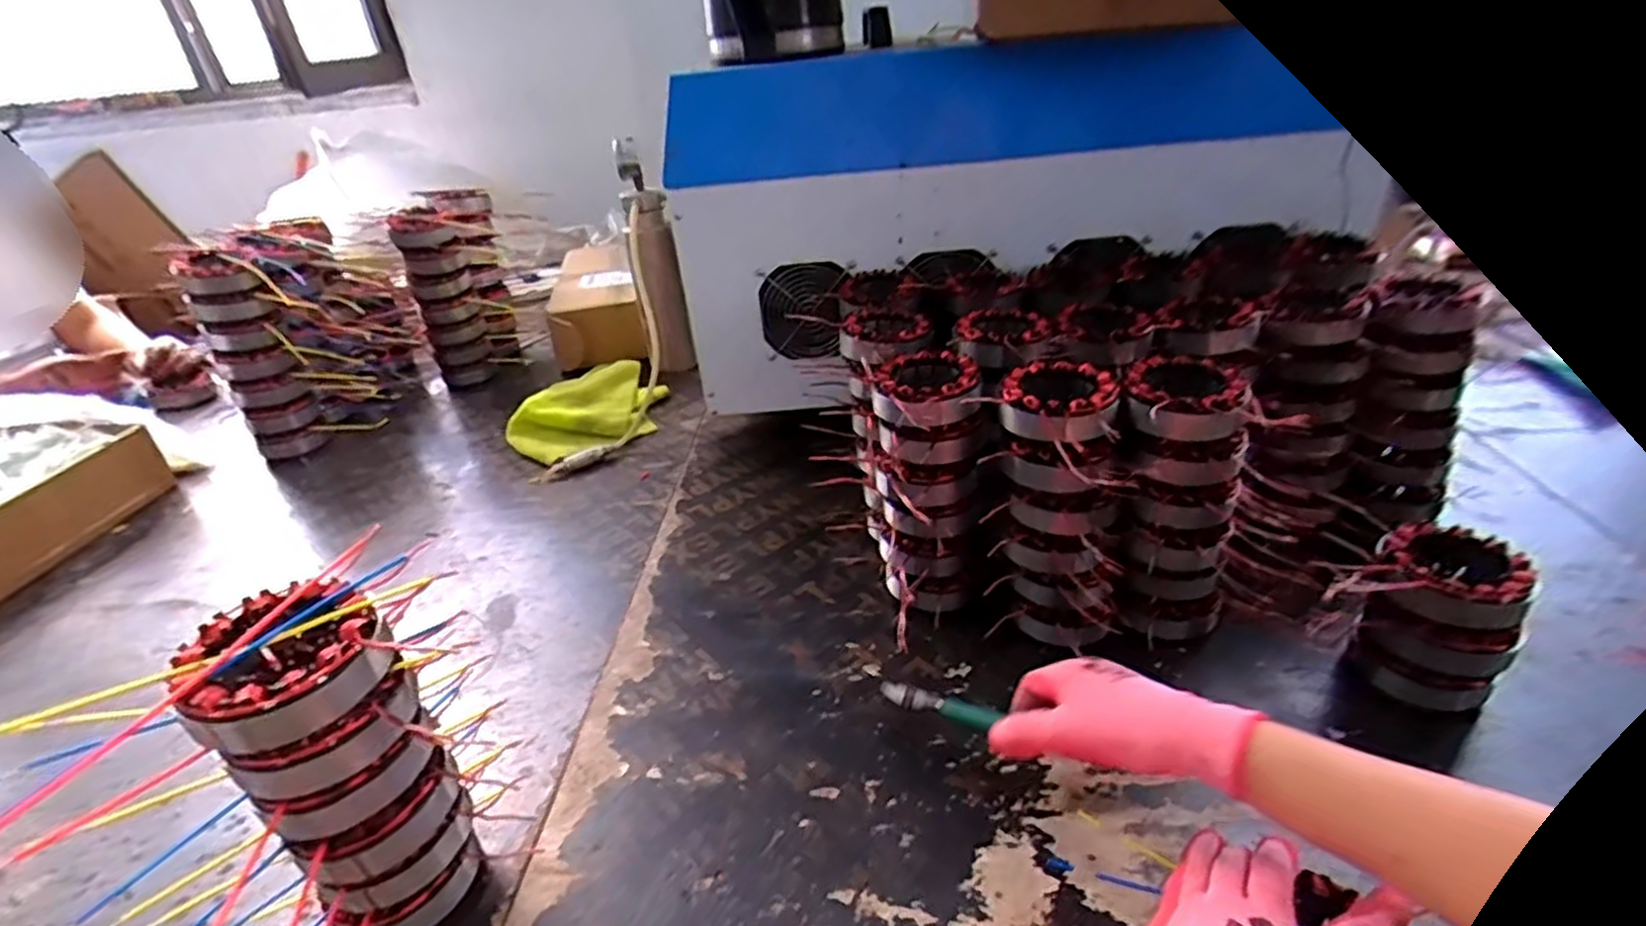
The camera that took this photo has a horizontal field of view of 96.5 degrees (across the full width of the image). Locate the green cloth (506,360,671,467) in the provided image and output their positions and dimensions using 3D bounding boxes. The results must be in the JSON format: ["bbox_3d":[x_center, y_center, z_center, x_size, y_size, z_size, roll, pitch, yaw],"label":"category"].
[{"bbox_3d":[-0.323,-0.079,1.024,0.226,0.046,0.179,-27,38,-31],"label":"green cloth"}]

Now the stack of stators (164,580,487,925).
[{"bbox_3d":[-0.256,0.182,0.416,0.082,0.231,0.073,-24,37,-27],"label":"stack of stators"}]

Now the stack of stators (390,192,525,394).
[{"bbox_3d":[-0.556,-0.277,1.150,0.130,0.251,0.162,-15,33,-15],"label":"stack of stators"}]

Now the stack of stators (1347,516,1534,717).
[{"bbox_3d":[0.458,0.114,0.549,0.090,0.107,0.092,21,41,35],"label":"stack of stators"}]

